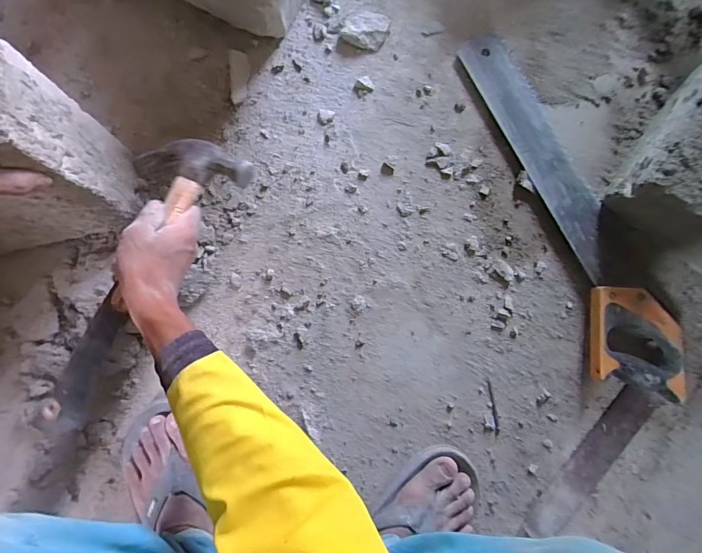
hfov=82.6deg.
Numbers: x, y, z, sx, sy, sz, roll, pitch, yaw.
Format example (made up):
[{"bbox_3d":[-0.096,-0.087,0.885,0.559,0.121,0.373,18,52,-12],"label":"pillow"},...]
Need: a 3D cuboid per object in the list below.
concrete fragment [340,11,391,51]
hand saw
[{"bbox_3d":[0.019,-0.330,0.531,0.061,0.013,0.050,14,90,-1],"label":"concrete fragment"},{"bbox_3d":[0.289,-0.080,0.528,0.133,0.043,0.540,-26,90,-1],"label":"hand saw"}]

